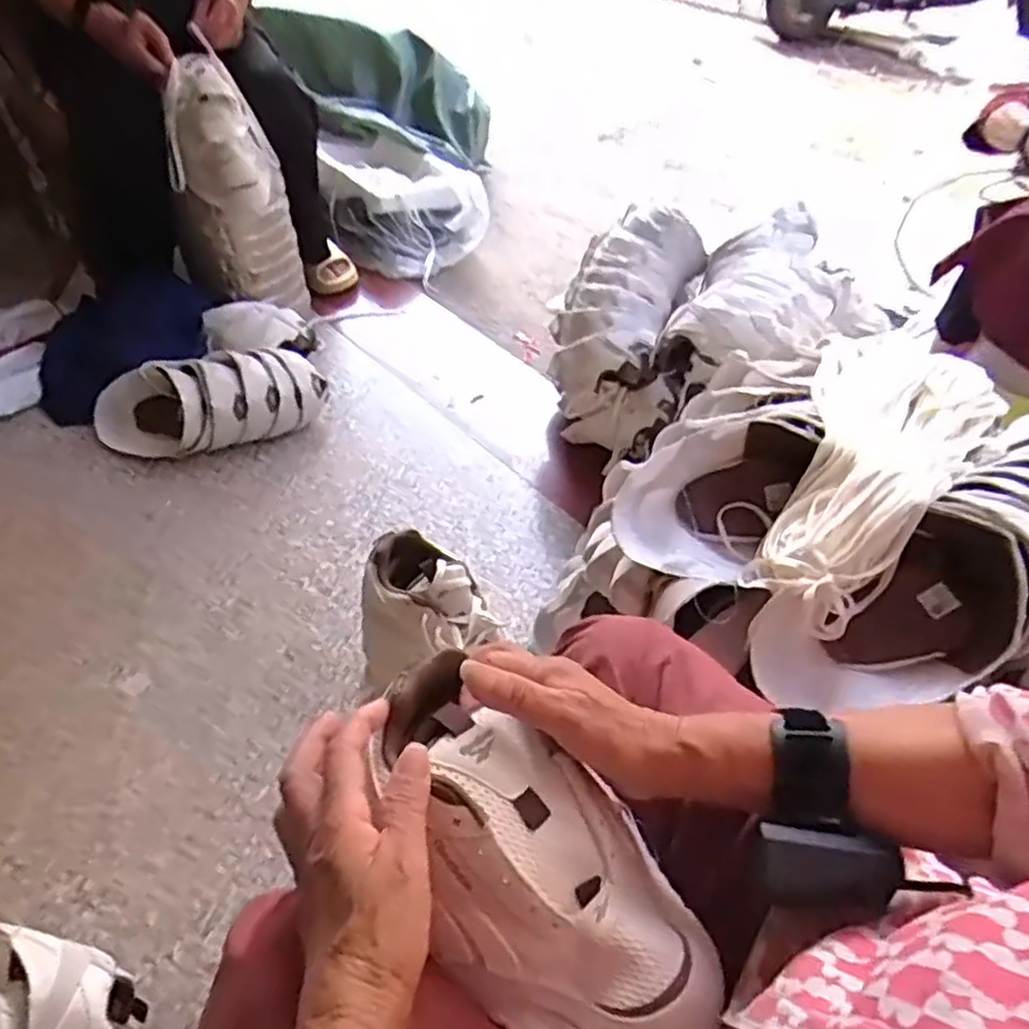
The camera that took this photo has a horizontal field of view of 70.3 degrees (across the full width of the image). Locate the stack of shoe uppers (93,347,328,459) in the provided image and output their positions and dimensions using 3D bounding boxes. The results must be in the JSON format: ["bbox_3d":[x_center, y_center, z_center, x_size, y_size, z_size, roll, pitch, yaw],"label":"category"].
[{"bbox_3d":[-0.498,-0.180,1.193,0.371,0.133,0.127,-8,47,-12],"label":"stack of shoe uppers"}]

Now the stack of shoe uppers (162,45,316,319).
[{"bbox_3d":[-0.483,-0.547,1.307,0.170,0.411,0.125,-10,49,-14],"label":"stack of shoe uppers"}]

